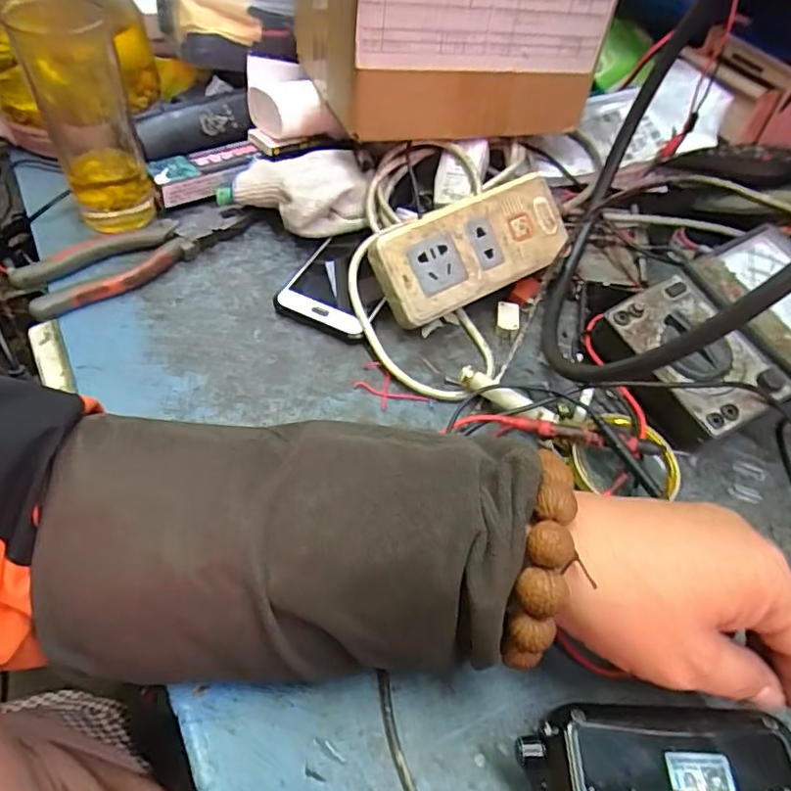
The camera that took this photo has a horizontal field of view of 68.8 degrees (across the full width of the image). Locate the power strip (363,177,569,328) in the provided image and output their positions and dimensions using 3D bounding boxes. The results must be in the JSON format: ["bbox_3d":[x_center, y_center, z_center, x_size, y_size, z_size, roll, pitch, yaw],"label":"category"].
[{"bbox_3d":[0.056,-0.108,0.440,0.144,0.038,0.070,-25,100,-15],"label":"power strip"}]

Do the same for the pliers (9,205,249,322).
[{"bbox_3d":[-0.206,-0.115,0.459,0.065,0.017,0.177,37,56,22],"label":"pliers"}]

